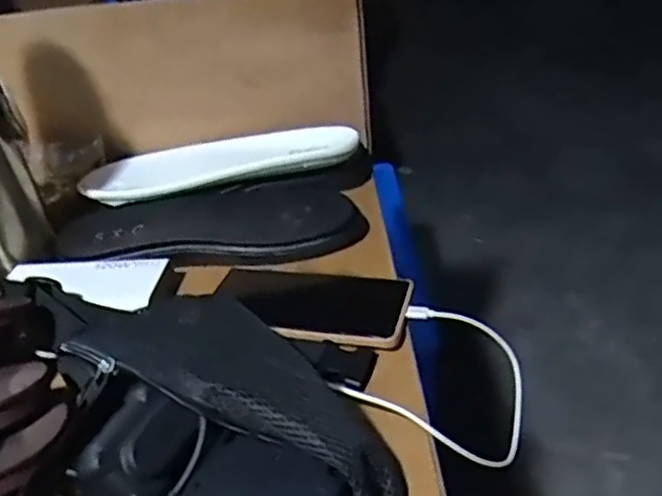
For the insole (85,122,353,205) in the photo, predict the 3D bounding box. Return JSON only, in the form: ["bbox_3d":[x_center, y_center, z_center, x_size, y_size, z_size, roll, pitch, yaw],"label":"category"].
[{"bbox_3d":[-0.117,-0.088,0.688,0.284,0.020,0.091,-10,37,5],"label":"insole"}]

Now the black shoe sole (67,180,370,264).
[{"bbox_3d":[-0.115,-0.021,0.637,0.284,0.029,0.102,-7,34,-2],"label":"black shoe sole"}]

